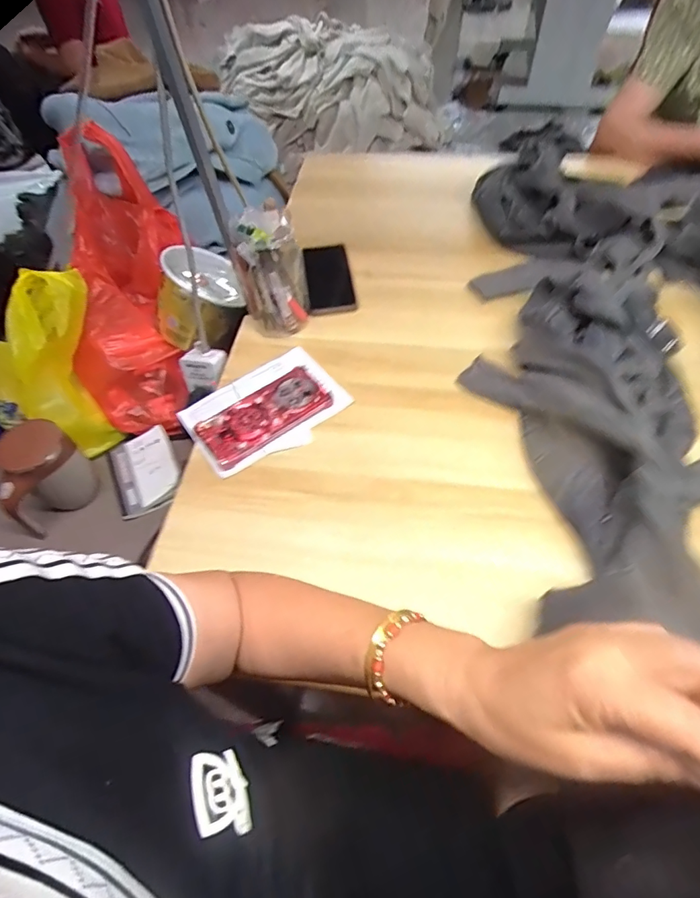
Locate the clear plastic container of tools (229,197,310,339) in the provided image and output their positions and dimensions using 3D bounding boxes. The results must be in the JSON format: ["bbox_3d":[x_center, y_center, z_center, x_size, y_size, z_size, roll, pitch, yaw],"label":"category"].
[{"bbox_3d":[-0.108,-0.243,0.659,0.088,0.142,0.087,-13,56,-5],"label":"clear plastic container of tools"}]

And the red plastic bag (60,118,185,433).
[{"bbox_3d":[-0.387,-0.284,0.813,0.168,0.150,0.476,-13,73,-4],"label":"red plastic bag"}]

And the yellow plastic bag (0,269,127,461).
[{"bbox_3d":[-0.480,-0.147,0.760,0.235,0.227,0.183,20,60,17],"label":"yellow plastic bag"}]

